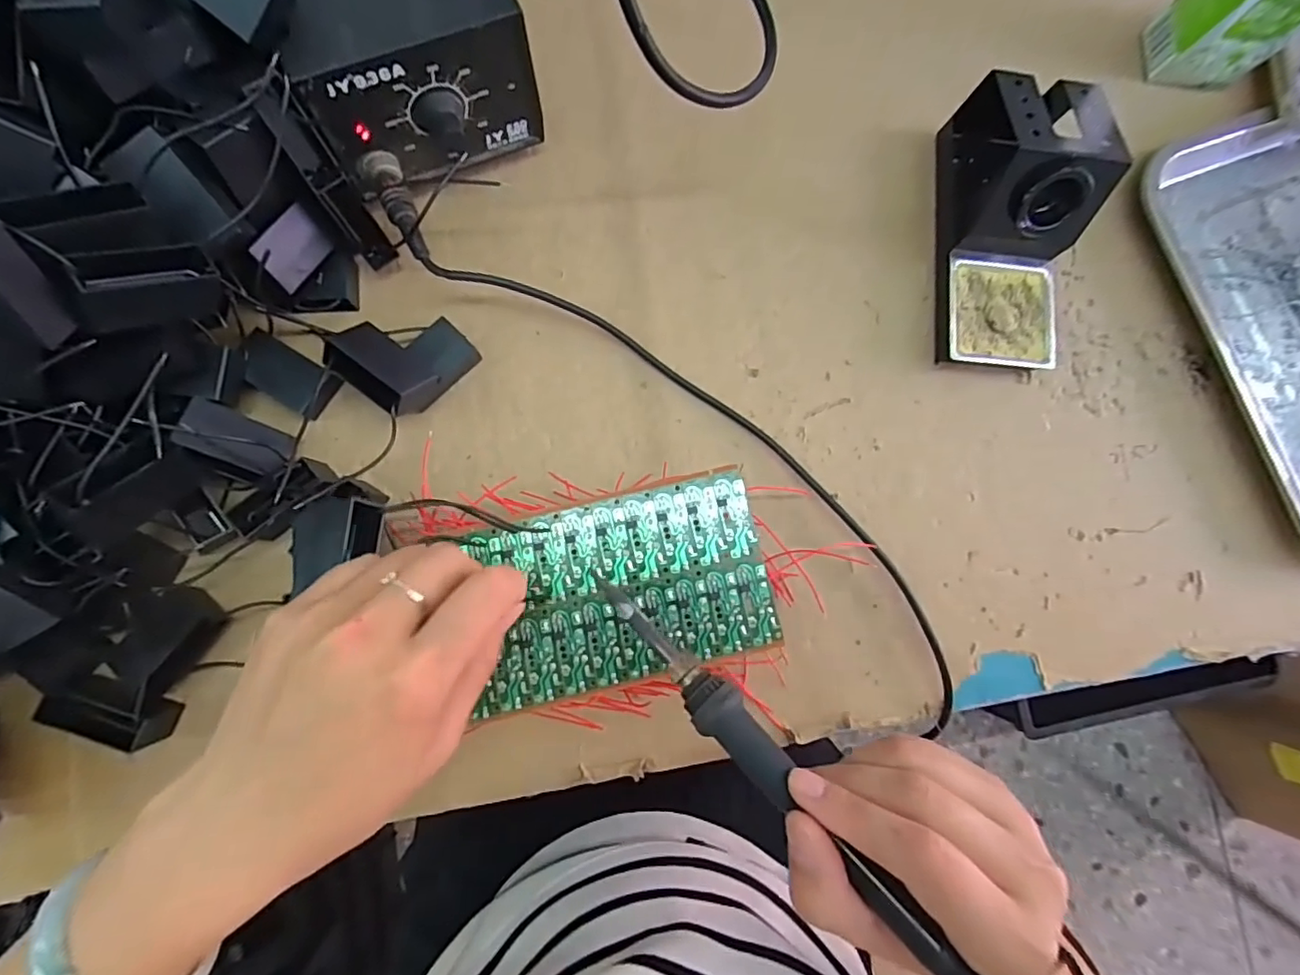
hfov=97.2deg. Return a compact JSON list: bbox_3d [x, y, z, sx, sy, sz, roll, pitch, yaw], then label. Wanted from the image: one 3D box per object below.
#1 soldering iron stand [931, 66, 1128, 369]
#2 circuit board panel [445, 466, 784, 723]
[{"bbox_3d":[0.223,-0.160,0.347,0.073,0.073,0.158,0,84,-6],"label":"soldering iron stand"},{"bbox_3d":[-0.013,0.051,0.288,0.144,0.008,0.092,-13,86,-7],"label":"circuit board panel"}]

